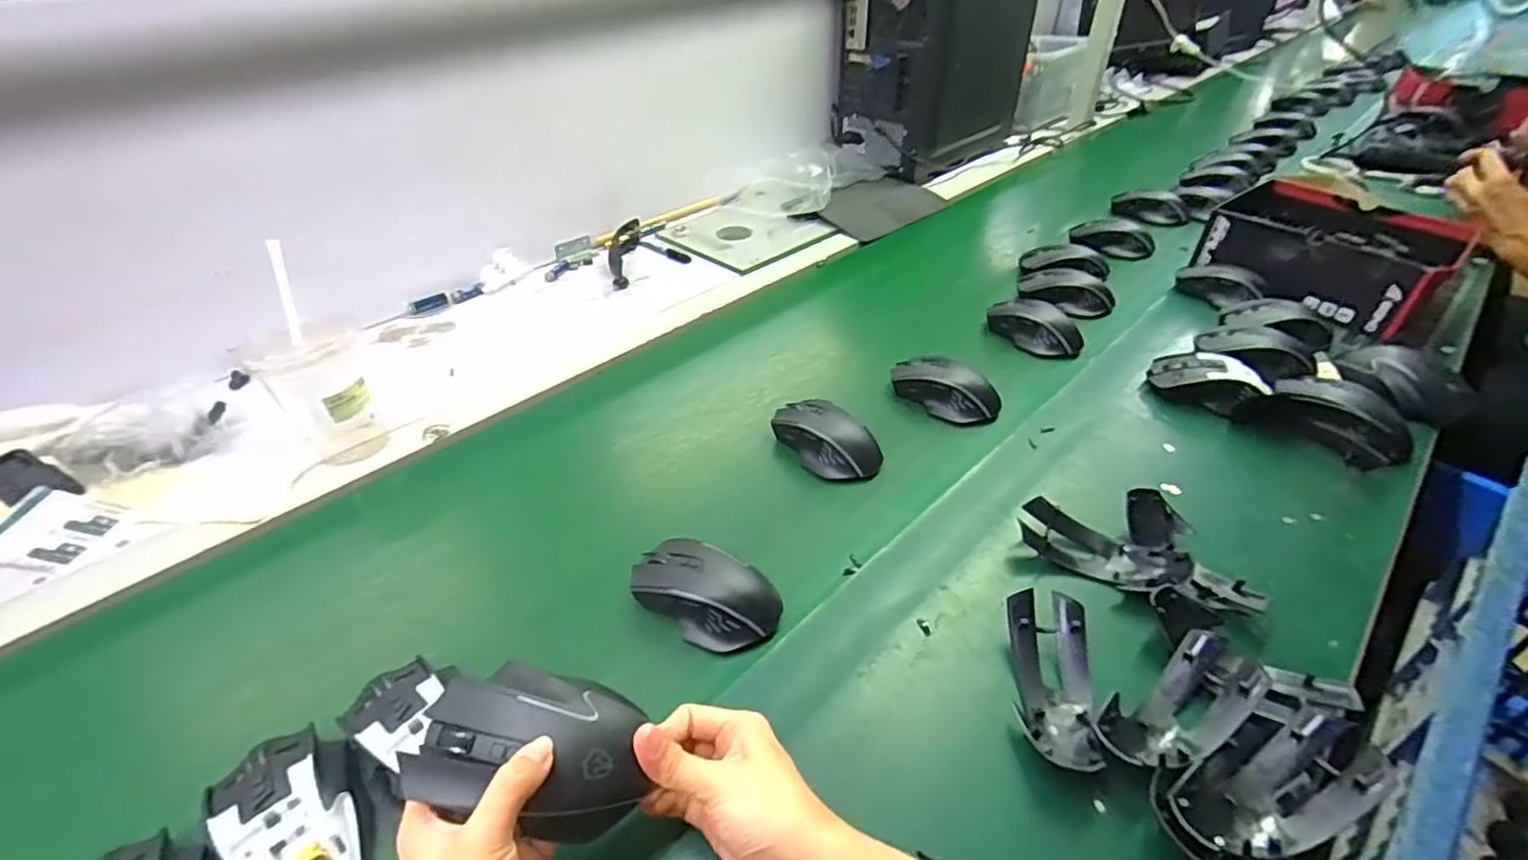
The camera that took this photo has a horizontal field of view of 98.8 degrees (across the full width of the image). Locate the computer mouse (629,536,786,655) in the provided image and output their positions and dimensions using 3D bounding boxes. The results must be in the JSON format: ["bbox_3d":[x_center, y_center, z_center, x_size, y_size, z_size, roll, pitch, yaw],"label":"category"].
[{"bbox_3d":[-0.046,0.121,0.494,0.118,0.035,0.062,18,44,20],"label":"computer mouse"}]

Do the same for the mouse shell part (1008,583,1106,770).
[{"bbox_3d":[0.192,0.165,0.433,0.051,0.030,0.119,5,40,6],"label":"mouse shell part"}]

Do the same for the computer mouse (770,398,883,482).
[{"bbox_3d":[0.061,0.006,0.629,0.067,0.040,0.110,-29,48,-29],"label":"computer mouse"}]

